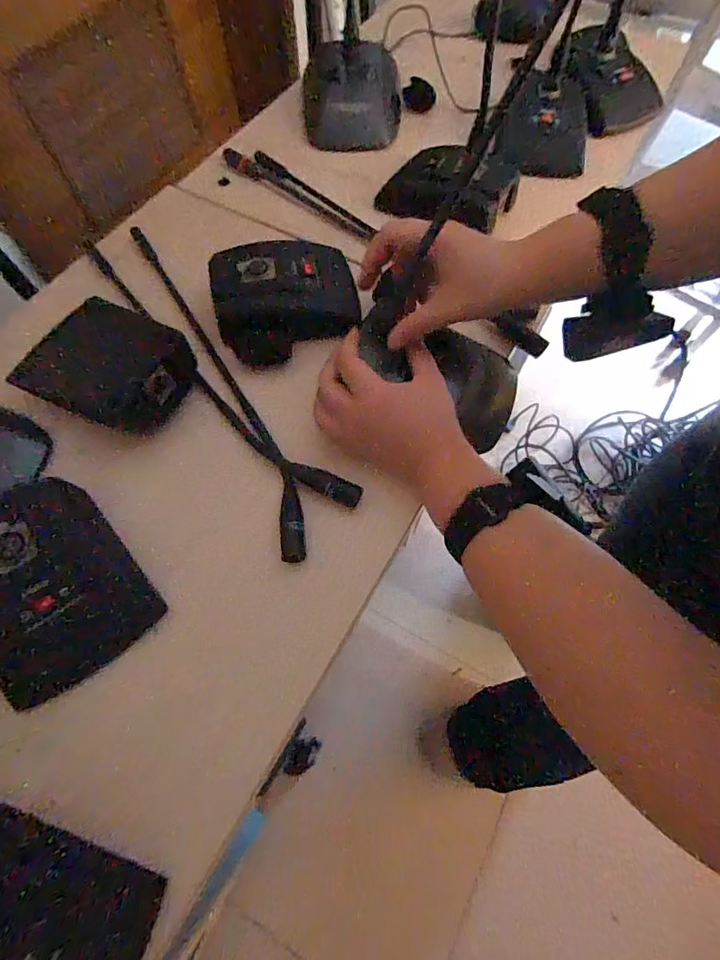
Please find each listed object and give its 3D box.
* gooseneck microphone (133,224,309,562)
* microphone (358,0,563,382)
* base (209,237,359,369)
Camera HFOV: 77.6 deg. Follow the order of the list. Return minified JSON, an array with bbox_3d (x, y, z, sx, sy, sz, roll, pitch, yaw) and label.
[{"bbox_3d":[-0.137,-0.114,0.407,0.033,0.016,0.411,-26,68,-11],"label":"gooseneck microphone"},{"bbox_3d":[0.093,-0.209,0.204,0.024,0.413,0.049,-11,63,-33],"label":"microphone"},{"bbox_3d":[-0.067,-0.168,0.416,0.130,0.045,0.113,-12,66,-5],"label":"base"}]

